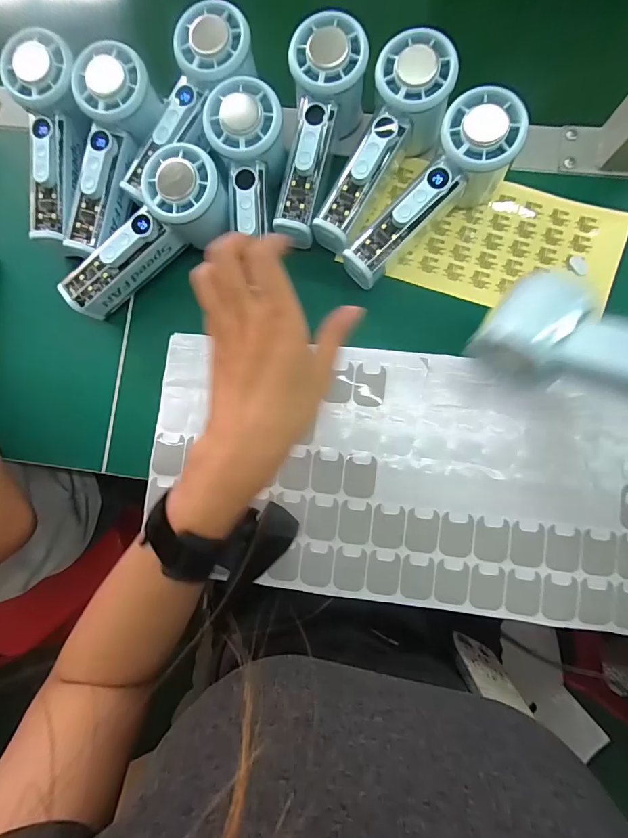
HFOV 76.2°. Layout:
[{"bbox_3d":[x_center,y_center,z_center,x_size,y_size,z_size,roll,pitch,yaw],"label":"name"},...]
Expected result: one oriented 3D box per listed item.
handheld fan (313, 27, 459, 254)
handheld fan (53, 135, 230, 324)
[{"bbox_3d":[0.054,-0.202,0.309,0.054,0.055,0.149,27,88,5],"label":"handheld fan"},{"bbox_3d":[-0.131,-0.140,0.316,0.150,0.039,0.061,-38,85,13],"label":"handheld fan"}]

